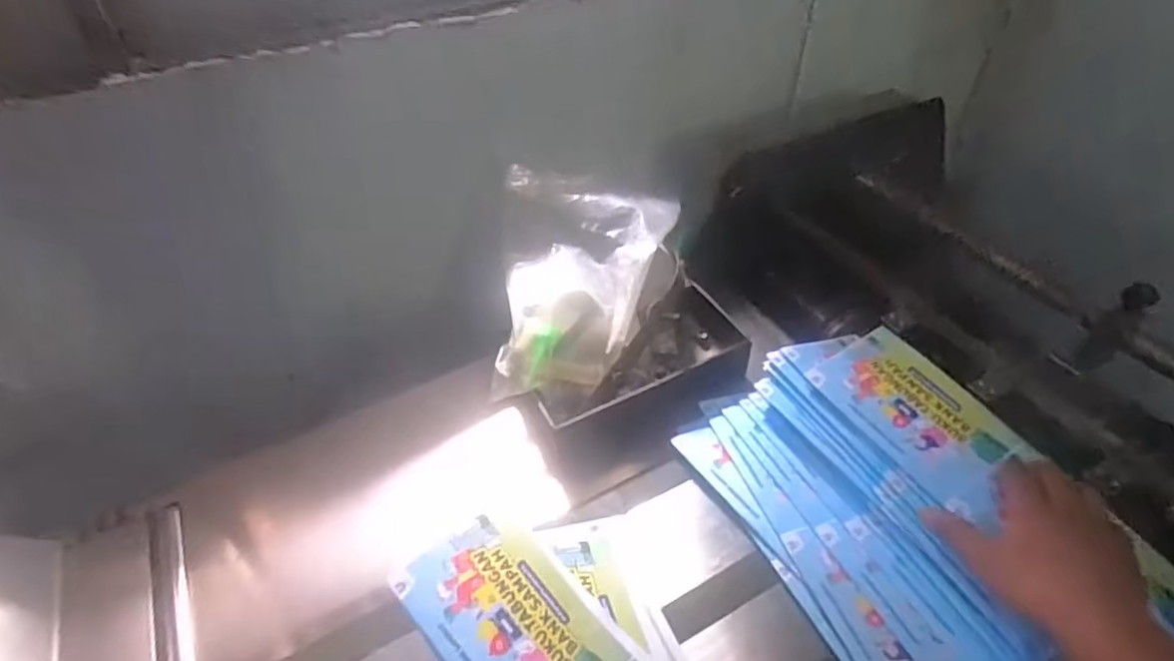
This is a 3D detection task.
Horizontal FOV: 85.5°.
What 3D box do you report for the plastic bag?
[{"bbox_3d":[0.001,-0.046,0.661,0.184,0.131,0.233,1,45,3],"label":"plastic bag"}]

